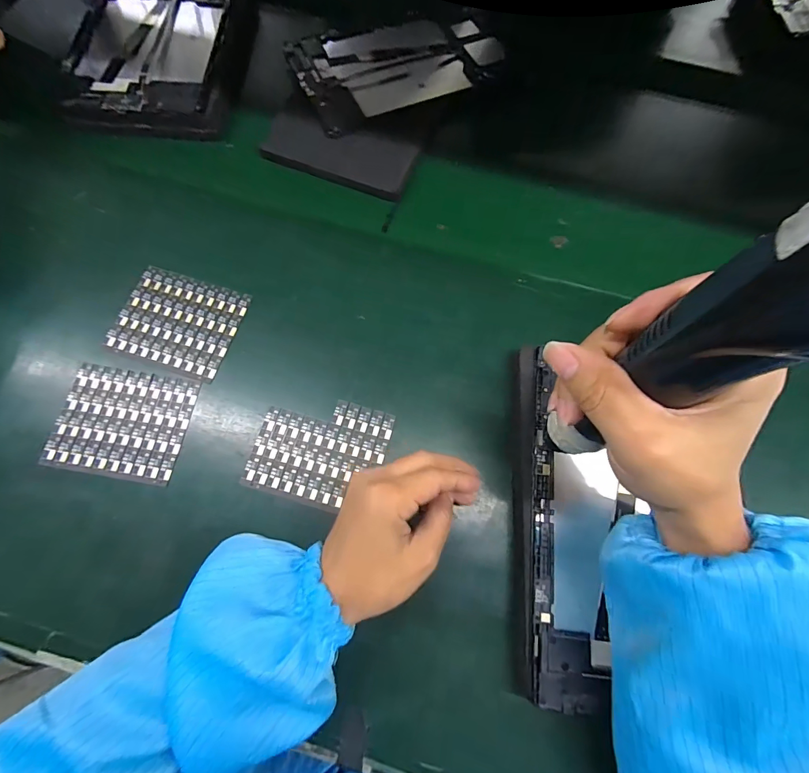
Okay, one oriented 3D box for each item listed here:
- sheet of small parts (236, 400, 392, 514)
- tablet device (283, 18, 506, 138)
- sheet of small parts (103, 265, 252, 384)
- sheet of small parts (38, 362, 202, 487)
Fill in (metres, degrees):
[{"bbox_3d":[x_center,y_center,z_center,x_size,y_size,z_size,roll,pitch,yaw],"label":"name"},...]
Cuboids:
[{"bbox_3d":[-0.066,0.049,0.304,0.098,0.004,0.082,16,71,4],"label":"sheet of small parts"},{"bbox_3d":[-0.008,-0.365,0.434,0.224,0.007,0.141,-24,73,-10],"label":"tablet device"},{"bbox_3d":[-0.190,-0.056,0.329,0.095,0.004,0.082,18,71,4],"label":"sheet of small parts"},{"bbox_3d":[-0.218,0.028,0.303,0.095,0.004,0.082,9,71,1],"label":"sheet of small parts"}]

